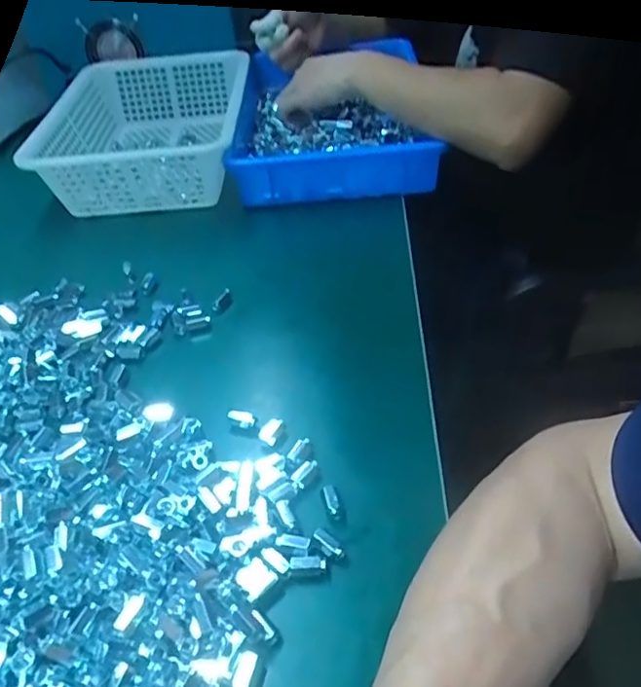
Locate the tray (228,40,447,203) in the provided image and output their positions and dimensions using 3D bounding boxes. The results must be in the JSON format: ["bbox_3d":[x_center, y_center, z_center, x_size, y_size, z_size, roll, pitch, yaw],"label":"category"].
[{"bbox_3d":[0.007,-0.274,0.738,0.222,0.071,0.293,-4,43,2],"label":"tray"}]

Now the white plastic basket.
[{"bbox_3d":[-0.201,-0.267,0.749,0.221,0.073,0.289,-2,43,4],"label":"white plastic basket"}]

